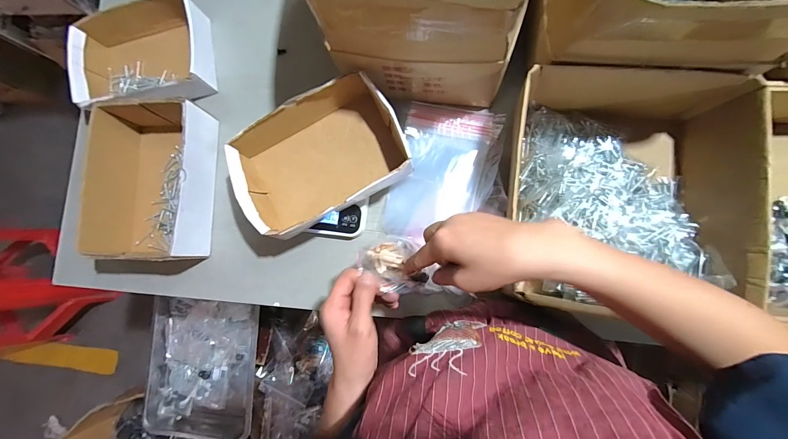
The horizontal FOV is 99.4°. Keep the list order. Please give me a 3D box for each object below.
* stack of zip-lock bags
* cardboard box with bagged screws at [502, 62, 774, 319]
[{"bbox_3d":[0.081,-0.077,0.542,0.158,0.019,0.228,12,83,17],"label":"stack of zip-lock bags"},{"bbox_3d":[0.300,-0.037,0.453,0.267,0.122,0.290,2,85,8],"label":"cardboard box with bagged screws"}]

